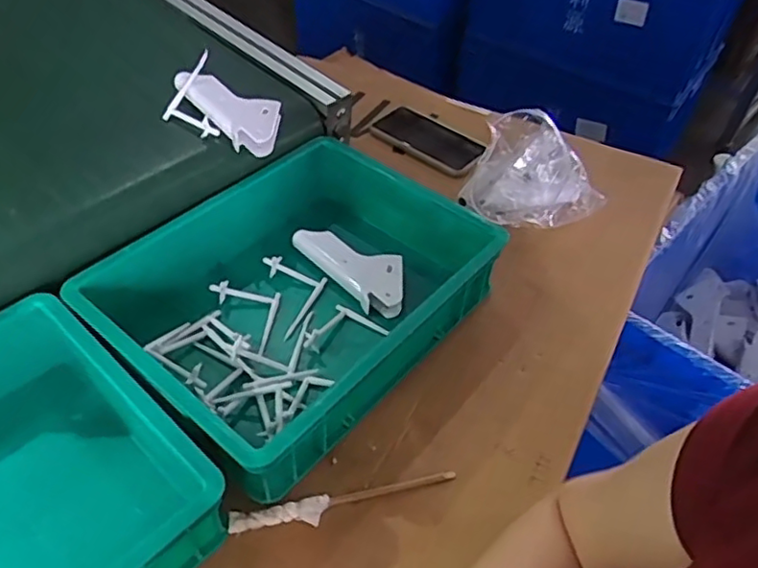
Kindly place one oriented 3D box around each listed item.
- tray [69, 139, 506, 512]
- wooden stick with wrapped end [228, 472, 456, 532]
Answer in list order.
[{"bbox_3d":[-0.080,0.002,0.607,0.263,0.075,0.335,33,52,26],"label":"tray"},{"bbox_3d":[-0.027,0.180,0.511,0.184,0.009,0.019,-7,46,-11],"label":"wooden stick with wrapped end"}]

